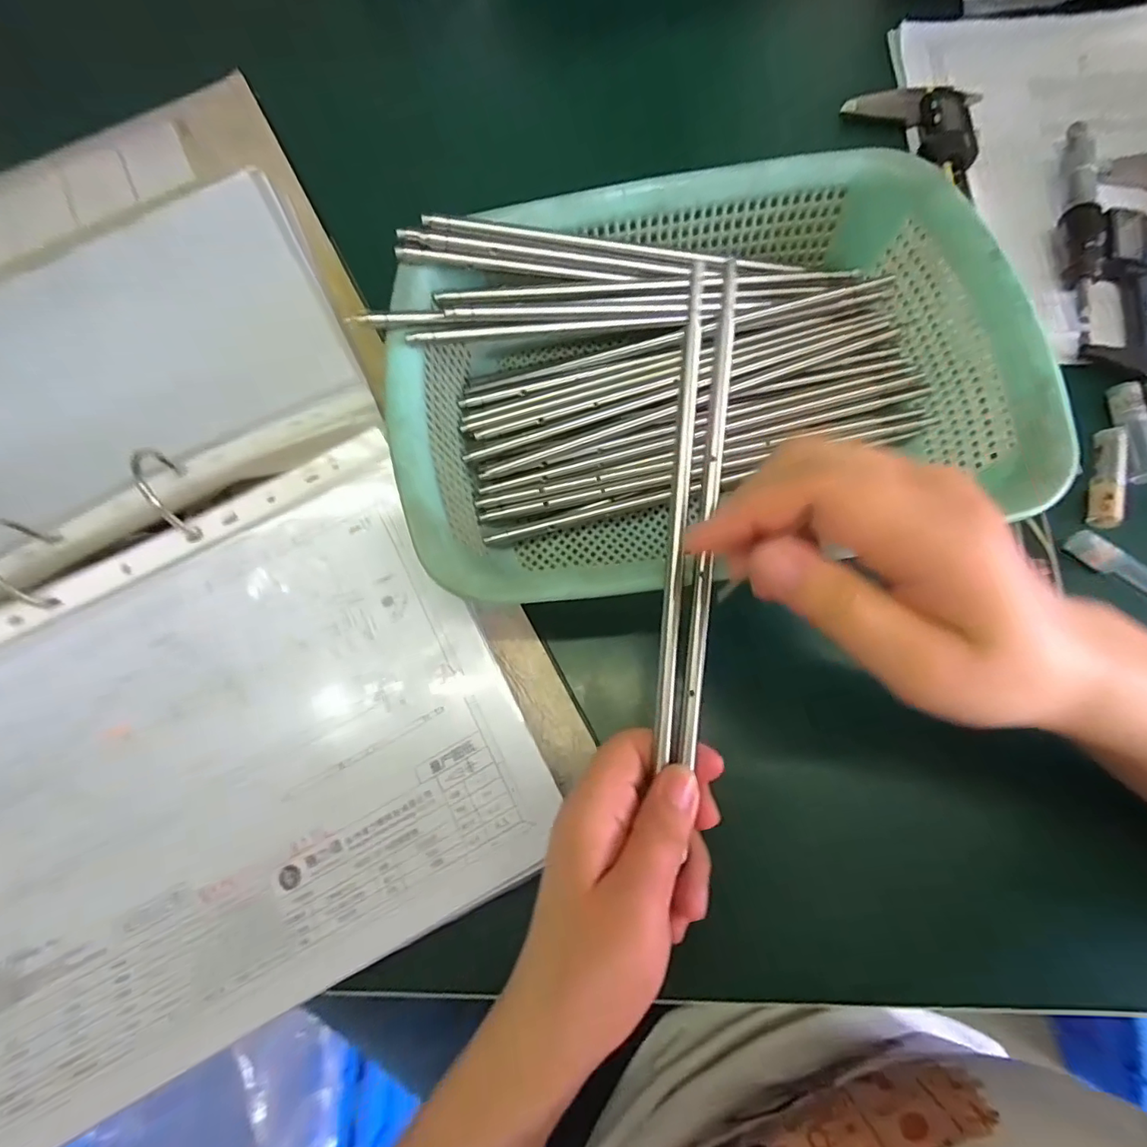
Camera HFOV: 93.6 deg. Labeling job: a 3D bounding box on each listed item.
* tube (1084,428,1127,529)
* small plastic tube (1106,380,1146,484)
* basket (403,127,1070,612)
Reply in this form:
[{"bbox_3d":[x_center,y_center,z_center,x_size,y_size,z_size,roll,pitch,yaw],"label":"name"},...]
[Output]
[{"bbox_3d":[0.294,-0.053,0.295,0.013,0.013,0.061,17,75,5],"label":"tube"},{"bbox_3d":[0.314,-0.079,0.301,0.011,0.012,0.061,5,75,2],"label":"small plastic tube"},{"bbox_3d":[0.063,-0.101,0.291,0.289,0.084,0.209,-11,75,-2],"label":"basket"}]

